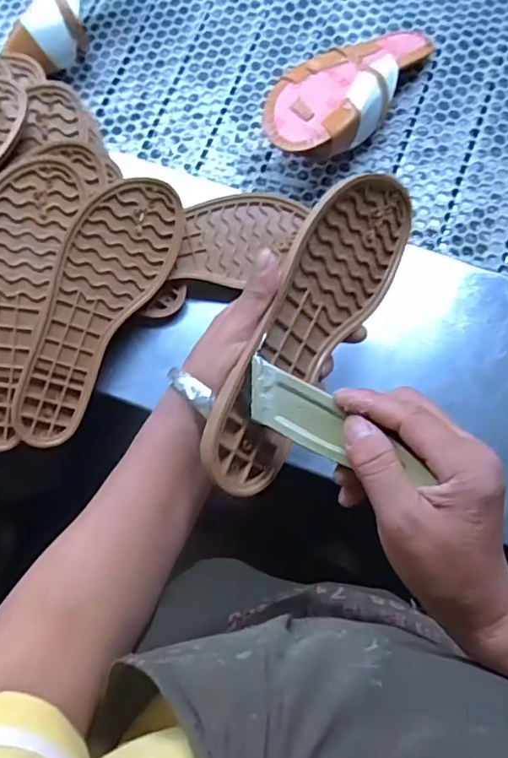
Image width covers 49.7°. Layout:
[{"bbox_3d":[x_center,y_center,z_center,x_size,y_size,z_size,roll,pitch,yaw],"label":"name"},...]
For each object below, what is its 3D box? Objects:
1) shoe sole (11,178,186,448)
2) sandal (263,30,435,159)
[{"bbox_3d":[-0.147,-0.063,0.484,0.084,0.016,0.249,31,87,-24],"label":"shoe sole"},{"bbox_3d":[0.095,-0.290,0.549,0.095,0.060,0.226,43,79,11],"label":"sandal"}]

